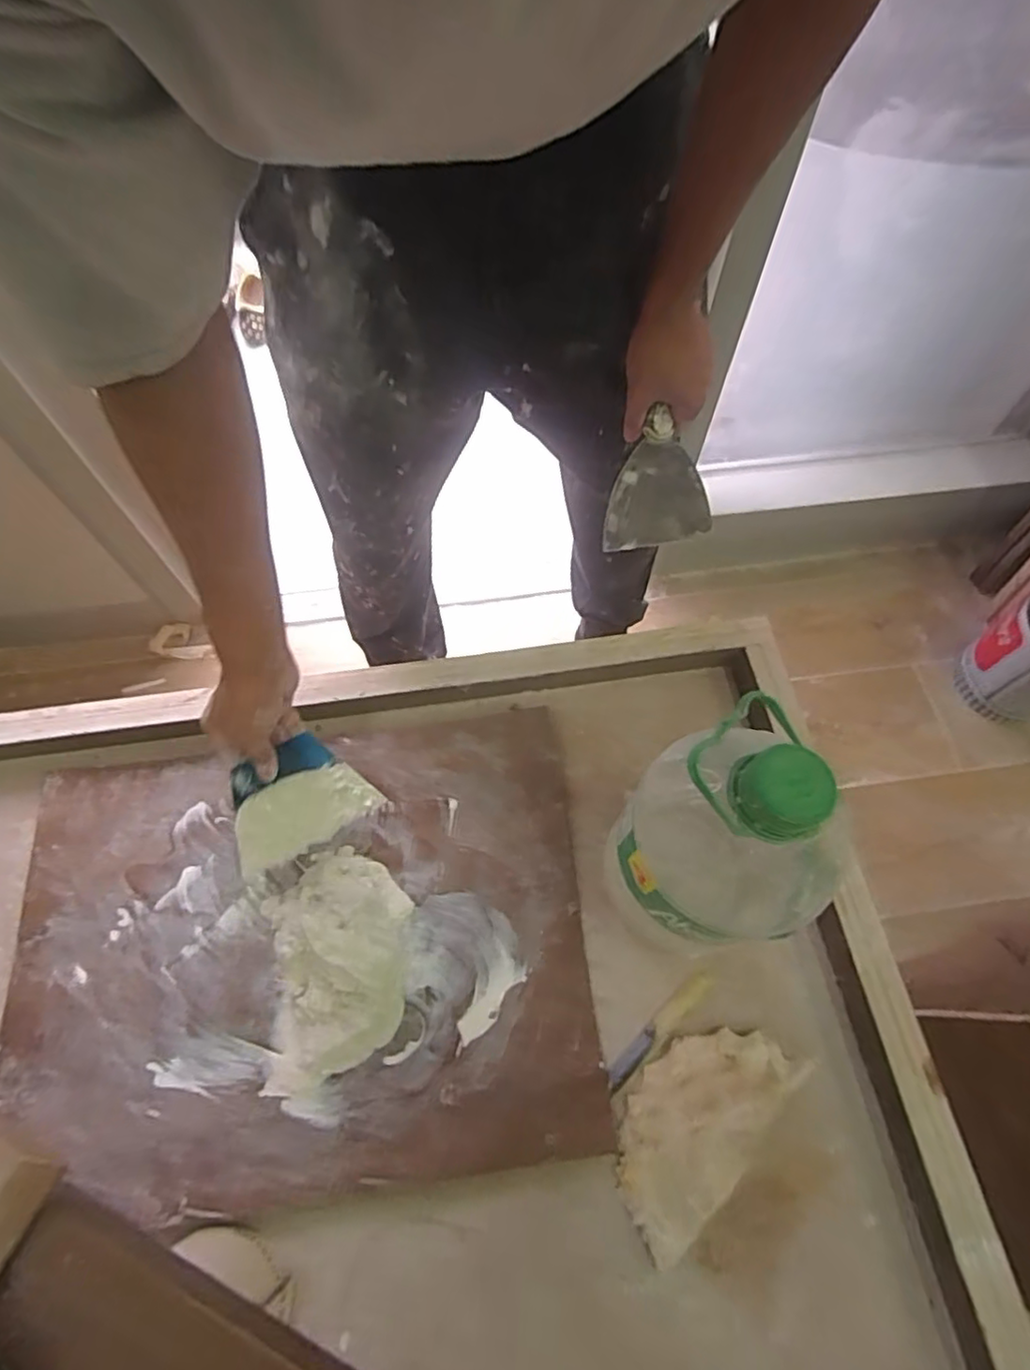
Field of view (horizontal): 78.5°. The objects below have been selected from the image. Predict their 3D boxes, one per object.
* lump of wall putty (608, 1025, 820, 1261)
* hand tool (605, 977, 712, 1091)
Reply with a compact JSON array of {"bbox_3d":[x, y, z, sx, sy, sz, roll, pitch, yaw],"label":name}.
[{"bbox_3d":[0.154,0.362,0.532,0.178,0.032,0.102,-39,69,-18],"label":"lump of wall putty"},{"bbox_3d":[0.133,0.312,0.576,0.129,0.005,0.016,-37,69,-18],"label":"hand tool"}]

